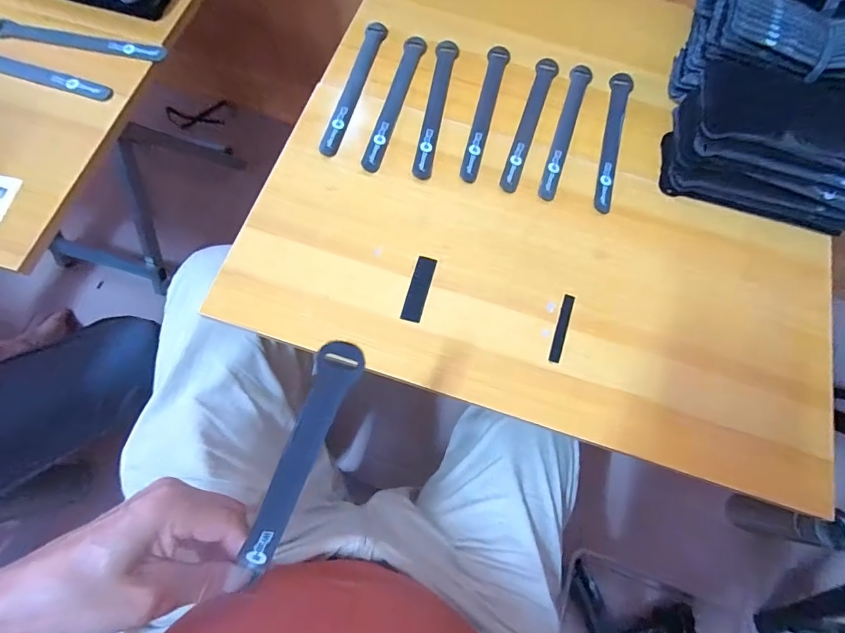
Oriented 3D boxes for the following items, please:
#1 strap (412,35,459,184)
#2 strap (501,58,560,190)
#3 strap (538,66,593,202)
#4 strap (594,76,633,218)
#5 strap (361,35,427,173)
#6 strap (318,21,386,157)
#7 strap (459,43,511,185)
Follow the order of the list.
[{"bbox_3d":[0.016,-0.238,0.473,0.024,0.005,0.192,9,72,0],"label":"strap"},{"bbox_3d":[0.122,-0.222,0.473,0.022,0.004,0.192,19,73,3],"label":"strap"},{"bbox_3d":[0.163,-0.212,0.471,0.023,0.004,0.190,18,73,3],"label":"strap"},{"bbox_3d":[0.212,-0.200,0.470,0.025,0.005,0.191,17,72,4],"label":"strap"},{"bbox_3d":[-0.030,-0.243,0.472,0.024,0.007,0.192,14,72,2],"label":"strap"},{"bbox_3d":[-0.078,-0.262,0.478,0.023,0.006,0.194,16,72,-6],"label":"strap"},{"bbox_3d":[0.072,-0.234,0.474,0.024,0.004,0.192,13,72,1],"label":"strap"}]

